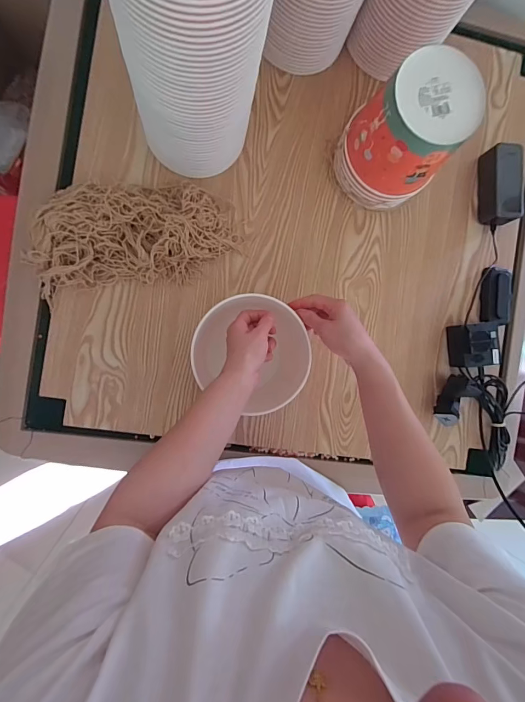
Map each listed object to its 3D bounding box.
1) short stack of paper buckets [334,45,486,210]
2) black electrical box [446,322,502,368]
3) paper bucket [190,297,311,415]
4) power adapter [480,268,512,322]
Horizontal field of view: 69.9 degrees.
[{"bbox_3d":[0.212,-0.328,0.583,0.144,0.191,0.139,40,85,-7],"label":"short stack of paper buckets"},{"bbox_3d":[0.384,-0.011,0.681,0.076,0.061,0.078,-8,92,-8],"label":"black electrical box"},{"bbox_3d":[-0.016,-0.008,0.573,0.166,0.132,0.146,19,88,-8],"label":"paper bucket"},{"bbox_3d":[0.432,-0.102,0.702,0.043,0.033,0.104,2,90,-8],"label":"power adapter"}]

